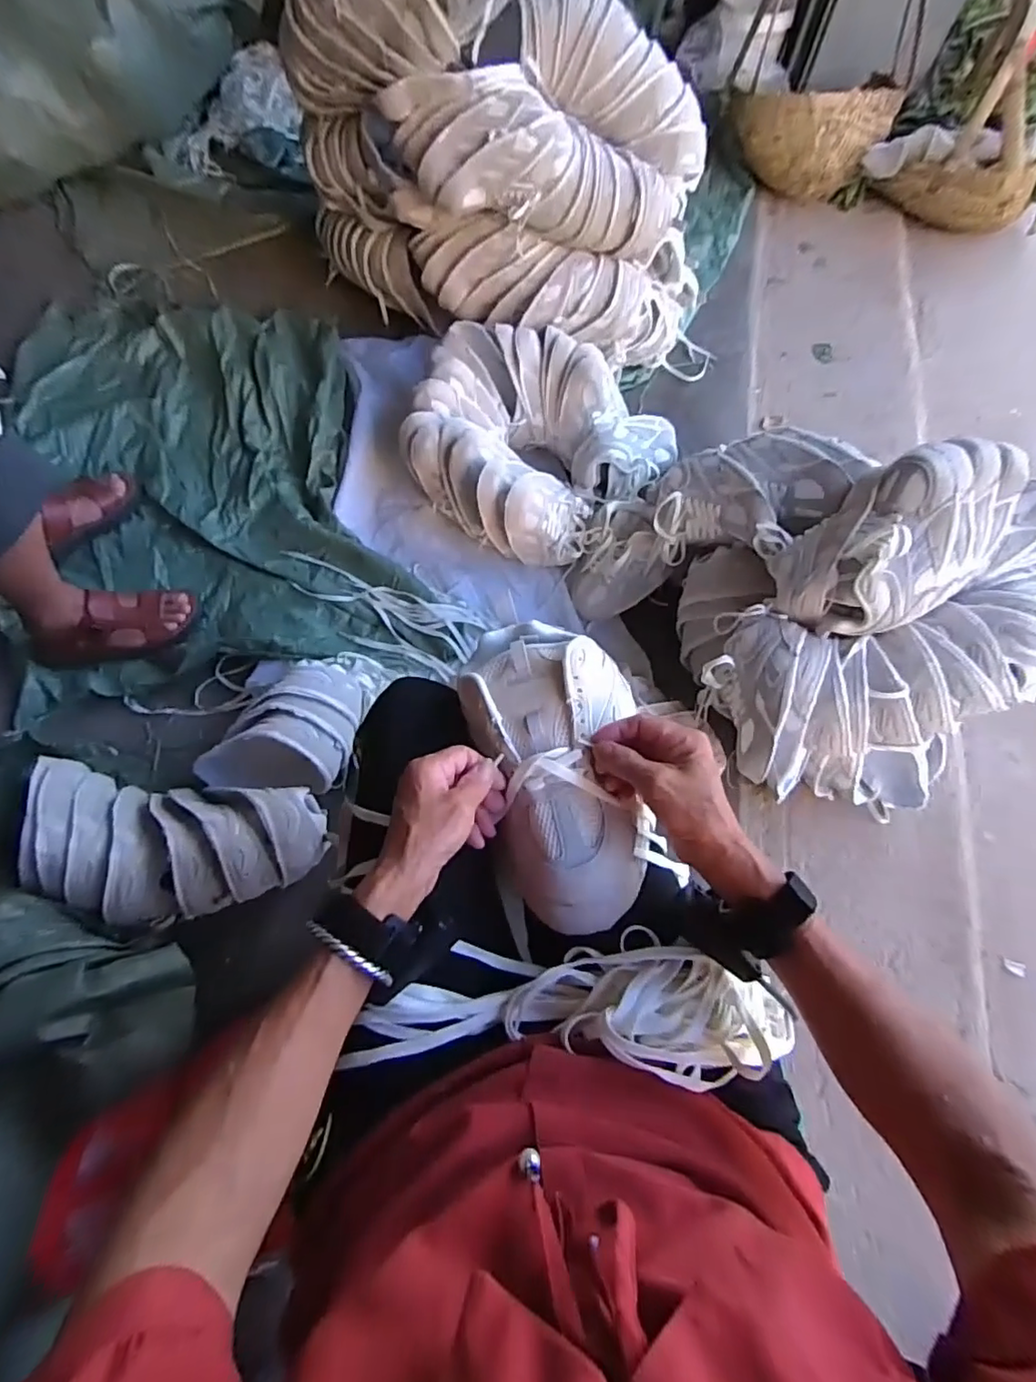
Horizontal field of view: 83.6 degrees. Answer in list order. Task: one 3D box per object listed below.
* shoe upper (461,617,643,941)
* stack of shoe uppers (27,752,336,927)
[{"bbox_3d":[0.037,0.055,0.453,0.126,0.055,0.240,-11,76,-7],"label":"shoe upper"},{"bbox_3d":[-0.559,0.235,0.893,0.524,0.133,0.225,8,68,2],"label":"stack of shoe uppers"}]

